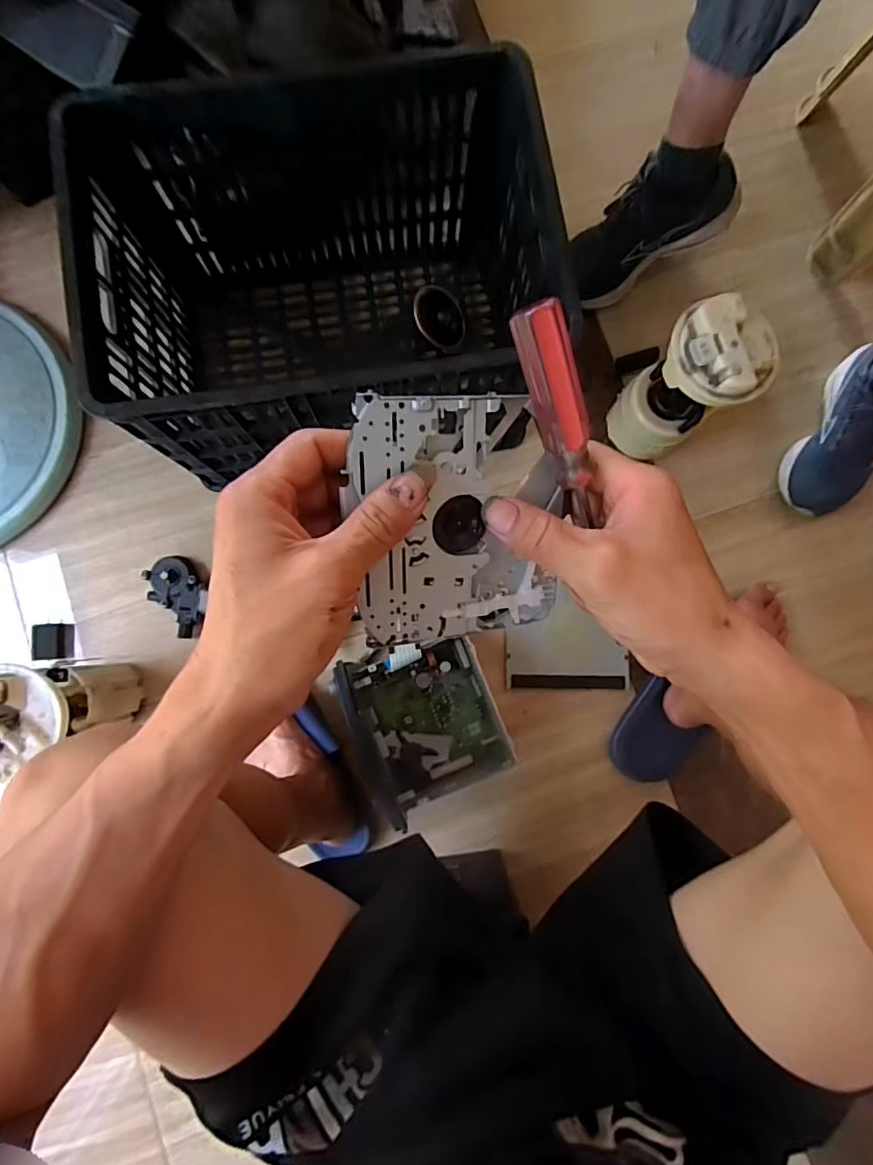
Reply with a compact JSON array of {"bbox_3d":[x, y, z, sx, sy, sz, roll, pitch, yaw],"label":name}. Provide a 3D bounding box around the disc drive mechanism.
[{"bbox_3d":[0.012,-0.030,0.267,0.108,0.009,0.124,-7,114,-17],"label":"disc drive mechanism"}]

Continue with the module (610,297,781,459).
[{"bbox_3d":[0.312,-0.245,0.671,0.106,0.236,0.114,-43,88,-6],"label":"module"}]

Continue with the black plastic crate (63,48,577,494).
[{"bbox_3d":[-0.125,-0.345,0.648,0.478,0.274,0.340,-8,85,-3],"label":"black plastic crate"}]

